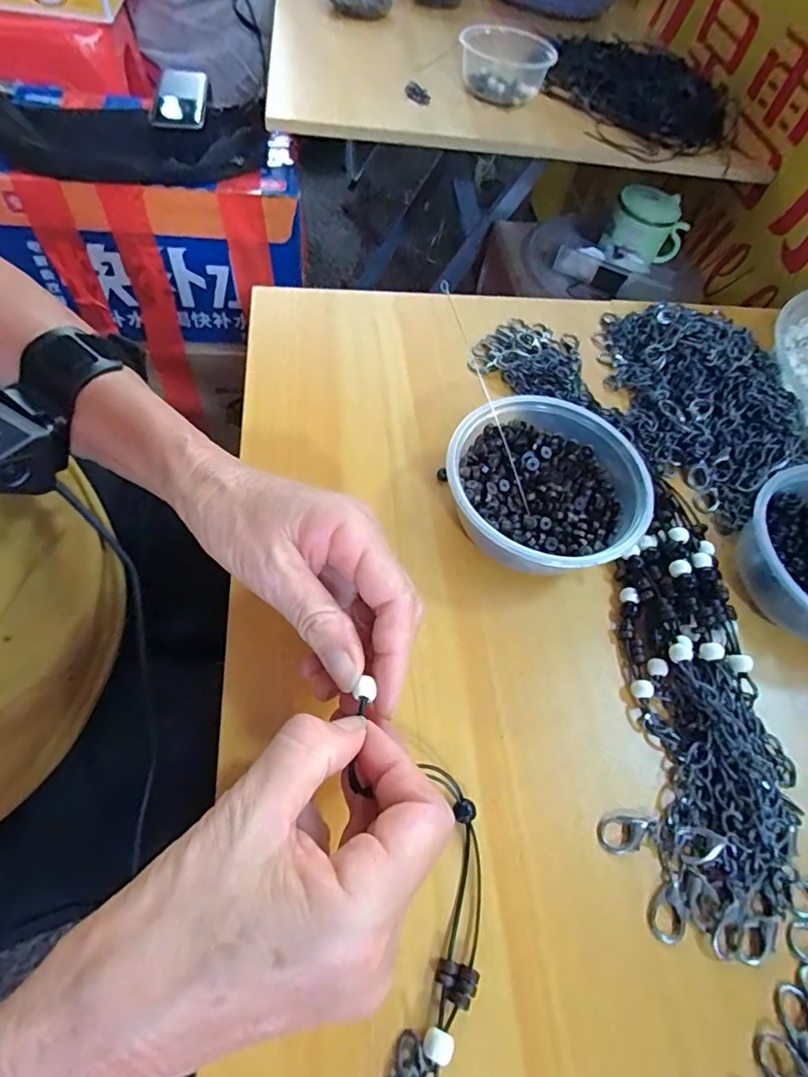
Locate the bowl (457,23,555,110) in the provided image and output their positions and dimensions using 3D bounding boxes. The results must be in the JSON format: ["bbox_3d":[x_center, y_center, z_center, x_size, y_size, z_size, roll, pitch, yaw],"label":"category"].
[{"bbox_3d":[0.117,-0.566,0.628,0.106,0.050,0.085,6,60,-5],"label":"bowl"}]

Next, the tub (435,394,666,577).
[{"bbox_3d":[0.080,-0.026,0.303,0.112,0.048,0.107,4,60,-6],"label":"tub"}]

